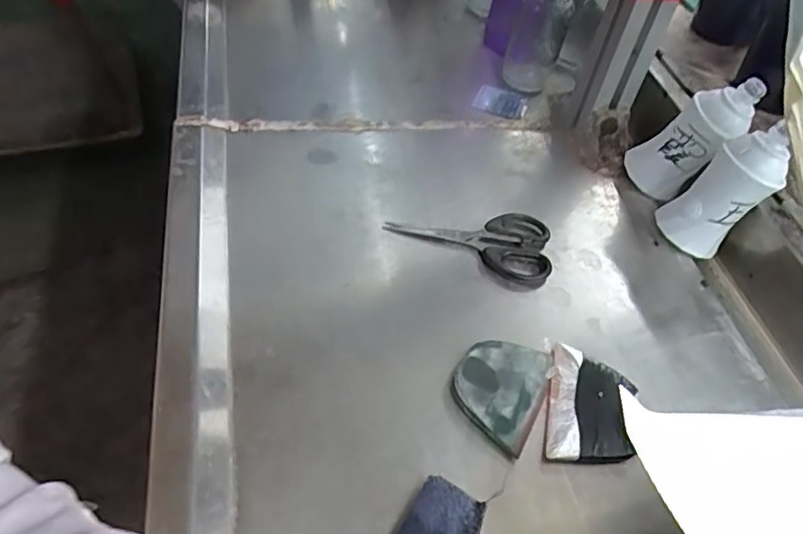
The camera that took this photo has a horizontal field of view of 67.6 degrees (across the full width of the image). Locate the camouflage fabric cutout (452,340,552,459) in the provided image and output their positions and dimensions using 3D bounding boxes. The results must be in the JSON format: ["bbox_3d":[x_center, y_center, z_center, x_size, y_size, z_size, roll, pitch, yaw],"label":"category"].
[{"bbox_3d":[0.065,0.076,0.395,0.057,0.005,0.078,24,52,14],"label":"camouflage fabric cutout"}]

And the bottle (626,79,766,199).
[{"bbox_3d":[0.256,-0.116,0.529,0.046,0.123,0.048,24,47,-18],"label":"bottle"}]

